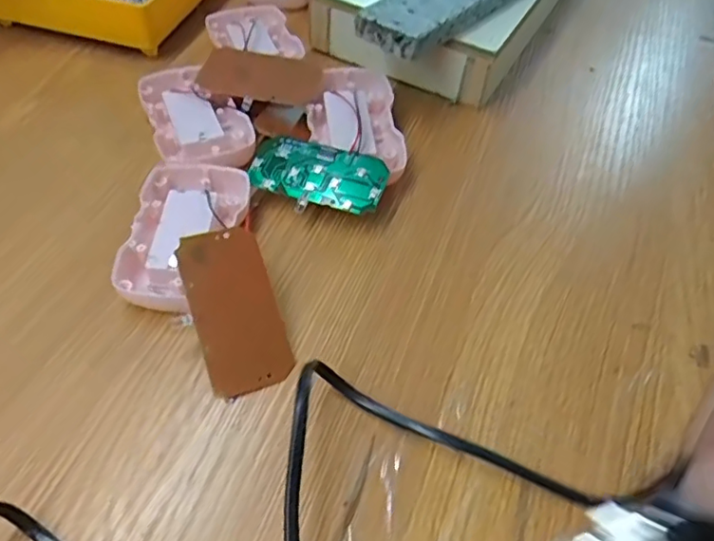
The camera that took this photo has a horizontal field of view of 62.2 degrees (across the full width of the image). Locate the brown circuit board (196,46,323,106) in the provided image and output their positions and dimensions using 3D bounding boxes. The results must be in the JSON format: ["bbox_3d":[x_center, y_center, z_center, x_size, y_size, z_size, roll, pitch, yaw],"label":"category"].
[{"bbox_3d":[-0.061,-0.120,0.366,0.074,0.005,0.038,11,63,6],"label":"brown circuit board"}]

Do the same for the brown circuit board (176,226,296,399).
[{"bbox_3d":[-0.054,0.017,0.265,0.037,0.004,0.074,-13,74,-24],"label":"brown circuit board"}]

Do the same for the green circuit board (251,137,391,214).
[{"bbox_3d":[-0.022,-0.052,0.320,0.075,0.004,0.042,11,63,11],"label":"green circuit board"}]

